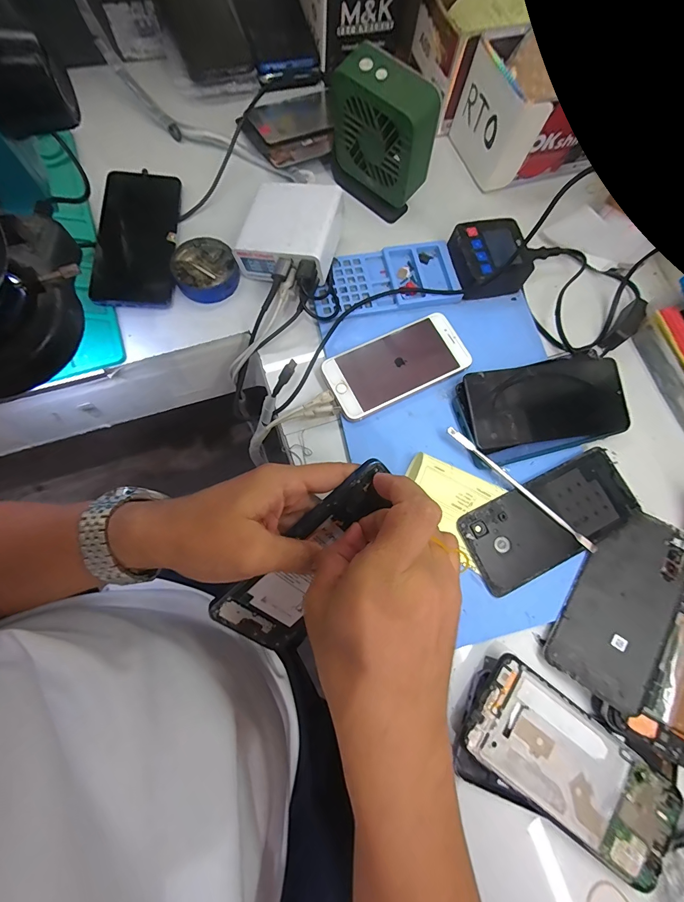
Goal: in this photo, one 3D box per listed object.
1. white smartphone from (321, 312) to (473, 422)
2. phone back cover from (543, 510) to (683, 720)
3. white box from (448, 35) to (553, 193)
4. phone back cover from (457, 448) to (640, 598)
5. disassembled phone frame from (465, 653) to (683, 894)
[{"bbox_3d":[0.053,-0.084,0.352,0.137,0.014,0.068,-25,78,-11],"label":"white smartphone"},{"bbox_3d":[0.235,0.123,0.302,0.071,0.011,0.156,33,75,5],"label":"phone back cover"},{"bbox_3d":[0.169,-0.363,0.405,0.044,0.083,0.098,-17,73,-9],"label":"white box"},{"bbox_3d":[0.185,0.059,0.322,0.160,0.009,0.072,-25,78,-11],"label":"phone back cover"},{"bbox_3d":[0.172,0.234,0.270,0.163,0.005,0.073,39,74,1],"label":"disassembled phone frame"}]

